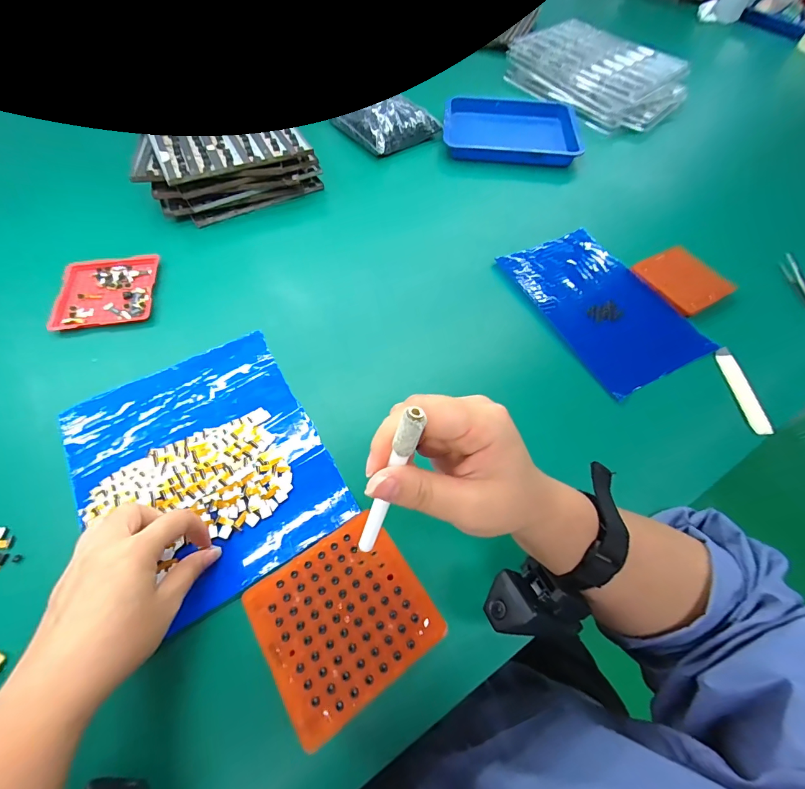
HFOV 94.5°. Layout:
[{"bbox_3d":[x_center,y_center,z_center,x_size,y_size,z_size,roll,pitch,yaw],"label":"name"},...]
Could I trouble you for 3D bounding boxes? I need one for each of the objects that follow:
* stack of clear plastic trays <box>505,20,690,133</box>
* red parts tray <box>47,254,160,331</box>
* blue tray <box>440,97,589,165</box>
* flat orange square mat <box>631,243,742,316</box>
[{"bbox_3d":[0.370,-0.599,0.695,0.244,0.053,0.306,-31,65,-20],"label":"stack of clear plastic trays"},{"bbox_3d":[-0.333,-0.119,0.421,0.101,0.009,0.103,-7,59,-8],"label":"red parts tray"},{"bbox_3d":[0.175,-0.434,0.622,0.214,0.045,0.169,4,59,-1],"label":"blue tray"},{"bbox_3d":[0.339,-0.141,0.450,0.085,0.016,0.093,-23,63,-17],"label":"flat orange square mat"}]

